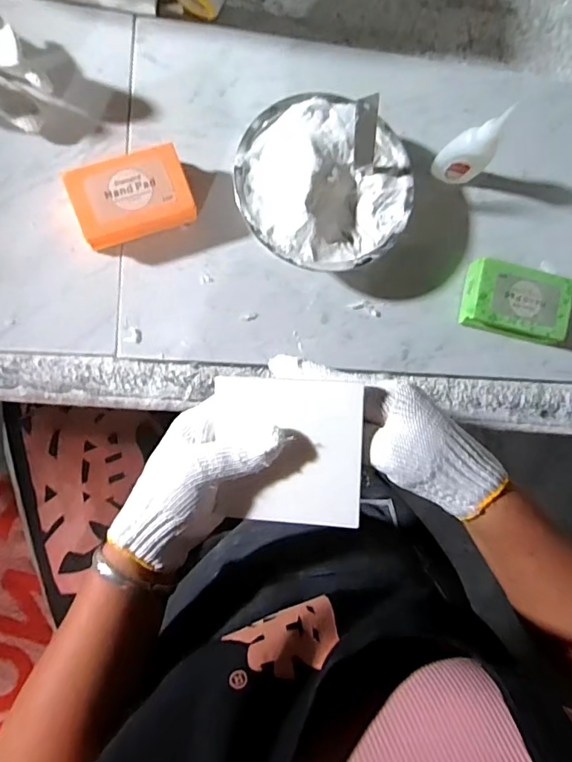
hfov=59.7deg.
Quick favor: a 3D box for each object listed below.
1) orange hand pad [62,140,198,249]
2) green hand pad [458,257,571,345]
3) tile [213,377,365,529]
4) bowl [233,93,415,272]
[{"bbox_3d":[-0.128,-0.152,0.419,0.092,0.033,0.062,-18,91,-11],"label":"orange hand pad"},{"bbox_3d":[0.214,-0.072,0.467,0.094,0.034,0.065,12,85,-10],"label":"green hand pad"},{"bbox_3d":[0.001,0.049,0.340,0.097,0.005,0.099,1,97,12],"label":"tile"},{"bbox_3d":[0.035,-0.166,0.434,0.158,0.052,0.149,1,87,-11],"label":"bowl"}]

